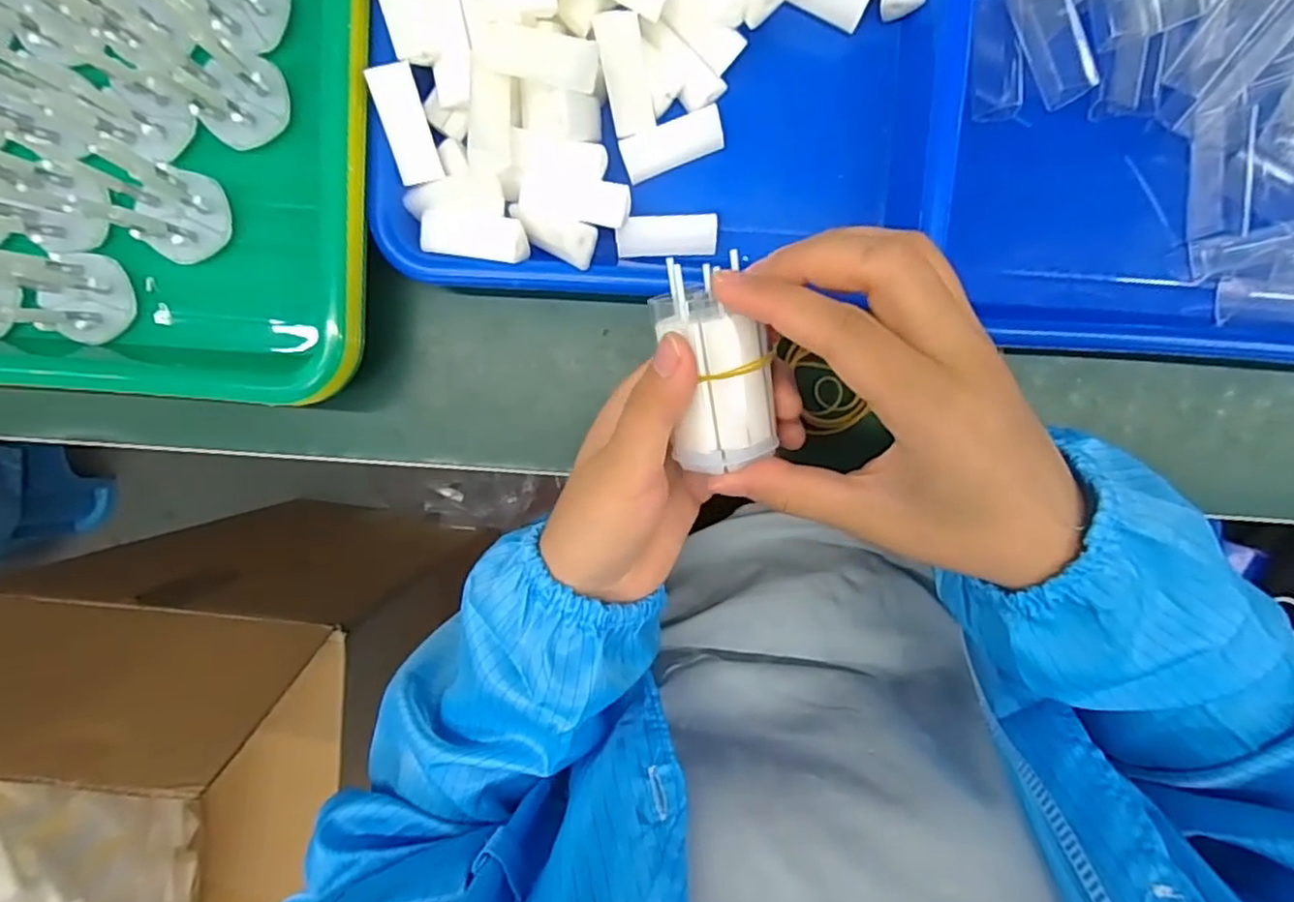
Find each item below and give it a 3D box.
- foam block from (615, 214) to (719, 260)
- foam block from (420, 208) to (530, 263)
[{"bbox_3d":[0.009,-0.098,0.306,0.045,0.009,0.017,-2,94,1],"label":"foam block"},{"bbox_3d":[-0.075,-0.093,0.291,0.047,0.009,0.019,10,94,0],"label":"foam block"}]

